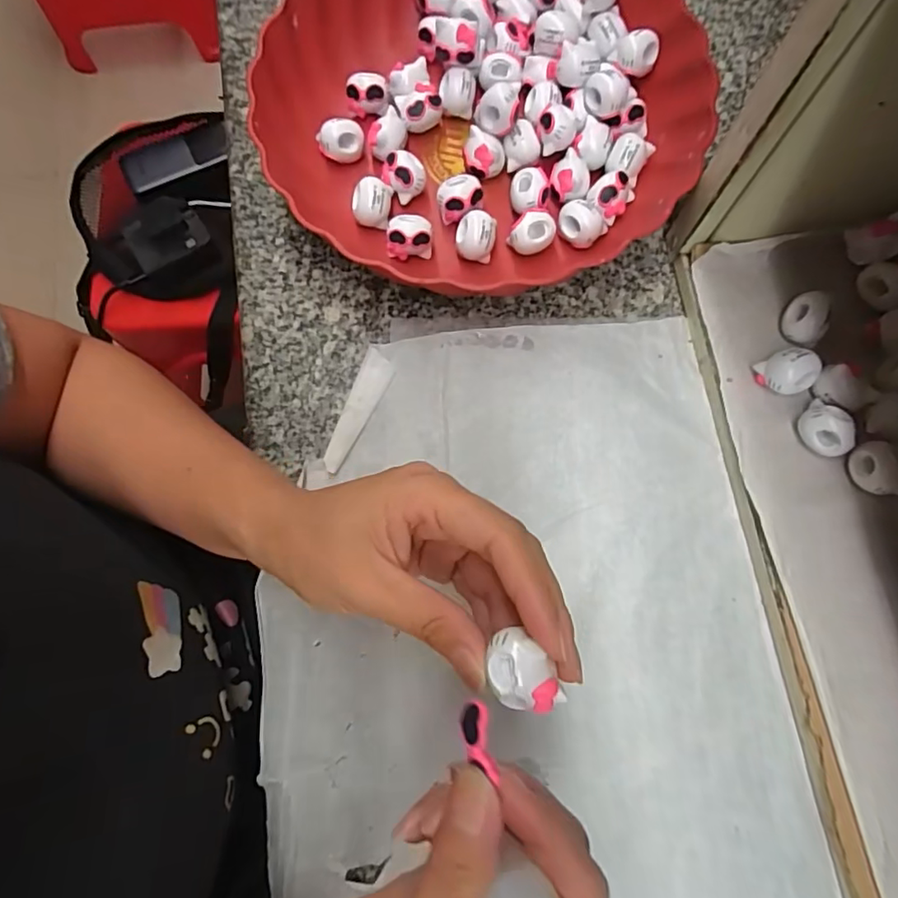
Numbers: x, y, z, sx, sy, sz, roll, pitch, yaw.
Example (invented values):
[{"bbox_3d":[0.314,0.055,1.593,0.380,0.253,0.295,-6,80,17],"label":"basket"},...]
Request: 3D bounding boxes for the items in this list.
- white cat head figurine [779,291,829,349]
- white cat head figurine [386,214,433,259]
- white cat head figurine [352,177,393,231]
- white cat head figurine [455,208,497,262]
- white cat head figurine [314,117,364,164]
[{"bbox_3d":[0.178,-0.064,0.271,0.018,0.012,0.027,8,76,4],"label":"white cat head figurine"},{"bbox_3d":[-0.022,-0.118,0.305,0.025,0.022,0.019,-6,76,0],"label":"white cat head figurine"},{"bbox_3d":[-0.044,-0.140,0.310,0.021,0.019,0.020,0,76,2],"label":"white cat head figurine"},{"bbox_3d":[0.015,-0.118,0.303,0.021,0.017,0.023,0,76,2],"label":"white cat head figurine"},{"bbox_3d":[-0.064,-0.182,0.322,0.026,0.020,0.015,-16,76,-2],"label":"white cat head figurine"}]

